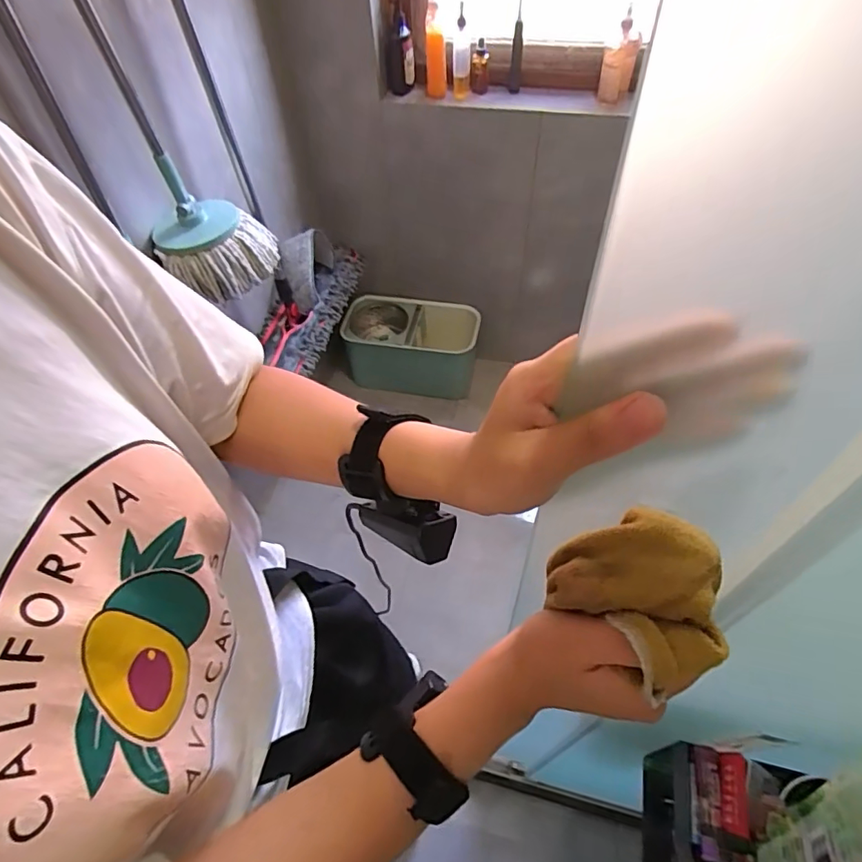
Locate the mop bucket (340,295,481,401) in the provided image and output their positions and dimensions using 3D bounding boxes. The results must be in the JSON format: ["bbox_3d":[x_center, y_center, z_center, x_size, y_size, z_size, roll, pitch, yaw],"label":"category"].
[{"bbox_3d":[-0.065,-0.294,1.846,0.459,0.243,0.246,11,54,11],"label":"mop bucket"}]

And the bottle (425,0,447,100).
[{"bbox_3d":[0.012,-0.940,1.286,0.053,0.191,0.058,-3,52,1],"label":"bottle"}]

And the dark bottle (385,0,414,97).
[{"bbox_3d":[-0.084,-0.973,1.331,0.078,0.170,0.066,-3,52,1],"label":"dark bottle"}]

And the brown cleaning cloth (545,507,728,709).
[{"bbox_3d":[0.101,0.078,0.253,0.055,0.061,0.082,-29,56,-18],"label":"brown cleaning cloth"}]

